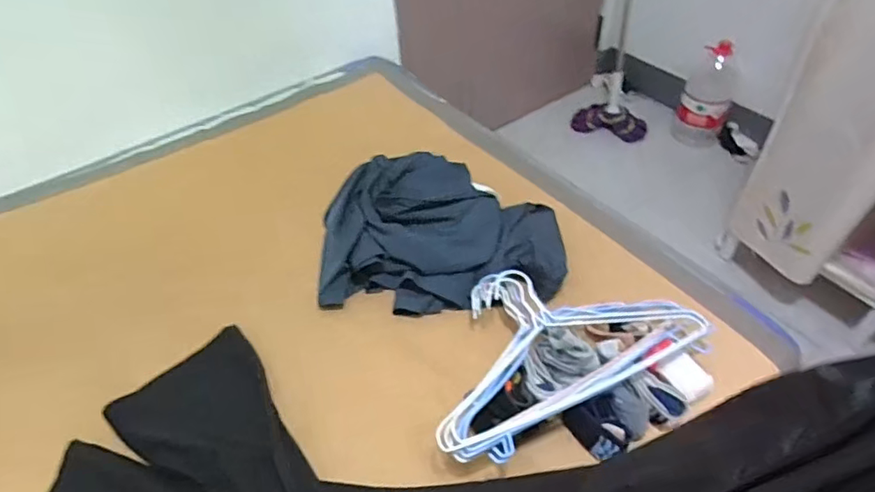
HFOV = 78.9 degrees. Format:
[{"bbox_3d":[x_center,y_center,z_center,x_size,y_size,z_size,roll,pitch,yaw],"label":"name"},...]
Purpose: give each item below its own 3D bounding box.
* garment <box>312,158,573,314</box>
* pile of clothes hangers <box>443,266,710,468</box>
[{"bbox_3d":[0.005,-0.030,0.884,0.386,0.096,0.268,-1,47,2],"label":"garment"},{"bbox_3d":[0.154,0.126,0.737,0.387,0.037,0.235,-19,49,-15],"label":"pile of clothes hangers"}]

